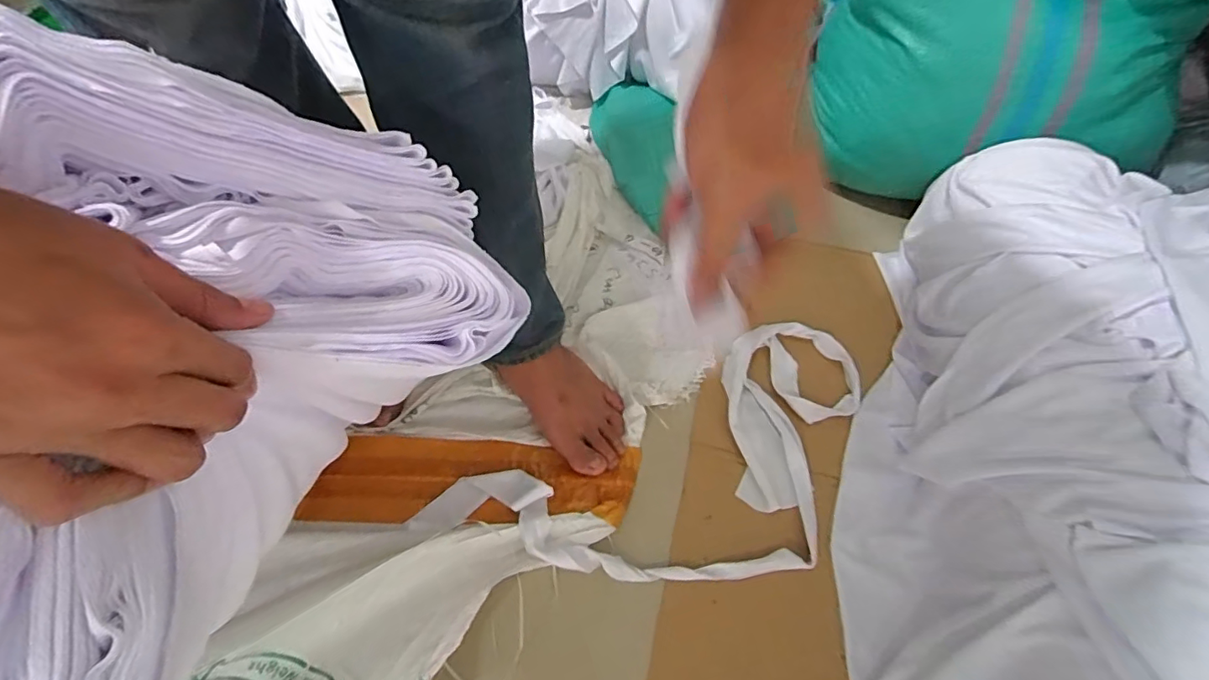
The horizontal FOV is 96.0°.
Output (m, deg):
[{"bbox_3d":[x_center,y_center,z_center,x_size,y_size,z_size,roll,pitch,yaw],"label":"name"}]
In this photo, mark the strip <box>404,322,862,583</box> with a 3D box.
[{"bbox_3d":[0.094,0.160,0.613,0.549,0.031,0.253,-25,62,-17],"label":"strip"}]

